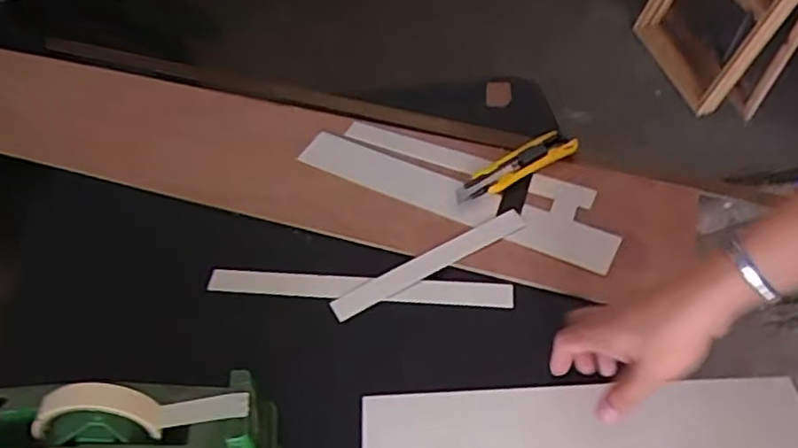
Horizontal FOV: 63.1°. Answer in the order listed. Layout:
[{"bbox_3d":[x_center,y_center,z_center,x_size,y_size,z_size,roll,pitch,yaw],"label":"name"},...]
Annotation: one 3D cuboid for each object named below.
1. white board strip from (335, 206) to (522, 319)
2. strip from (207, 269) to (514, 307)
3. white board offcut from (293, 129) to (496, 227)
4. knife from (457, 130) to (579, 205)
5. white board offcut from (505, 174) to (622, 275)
[{"bbox_3d":[0.031,0.036,0.646,0.211,0.009,0.027,-24,52,-17],"label":"white board strip"},{"bbox_3d":[-0.040,0.060,0.633,0.297,0.004,0.025,2,49,5],"label":"strip"},{"bbox_3d":[-0.003,-0.054,0.720,0.231,0.009,0.055,23,54,22],"label":"white board offcut"},{"bbox_3d":[0.126,-0.065,0.716,0.153,0.017,0.038,-26,52,-18],"label":"knife"},{"bbox_3d":[0.177,-0.004,0.671,0.104,0.006,0.103,19,53,19],"label":"white board offcut"}]

